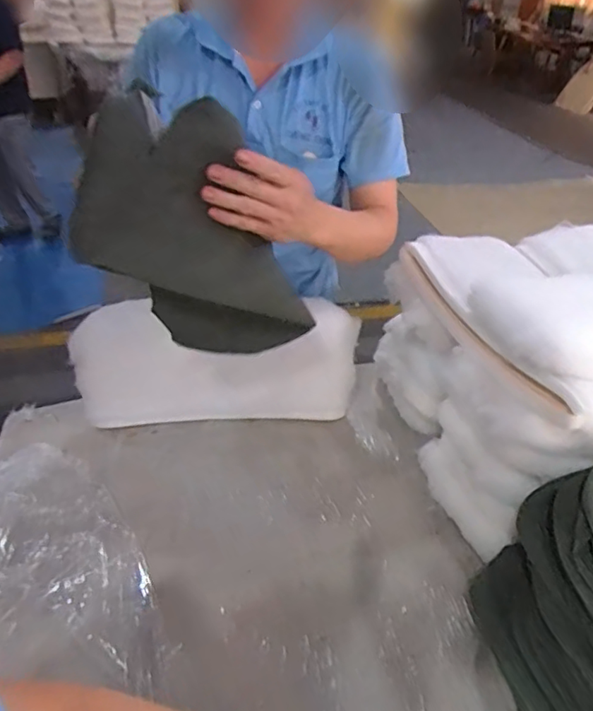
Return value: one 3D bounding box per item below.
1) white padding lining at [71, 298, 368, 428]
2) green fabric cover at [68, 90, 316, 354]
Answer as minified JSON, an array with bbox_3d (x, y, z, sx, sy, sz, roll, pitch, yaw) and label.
[{"bbox_3d":[-0.137,0.021,0.982,0.475,0.225,0.069,-3,36,-9],"label":"white padding lining"},{"bbox_3d":[-0.109,-0.118,0.675,0.193,0.387,0.067,-46,51,-9],"label":"green fabric cover"}]

